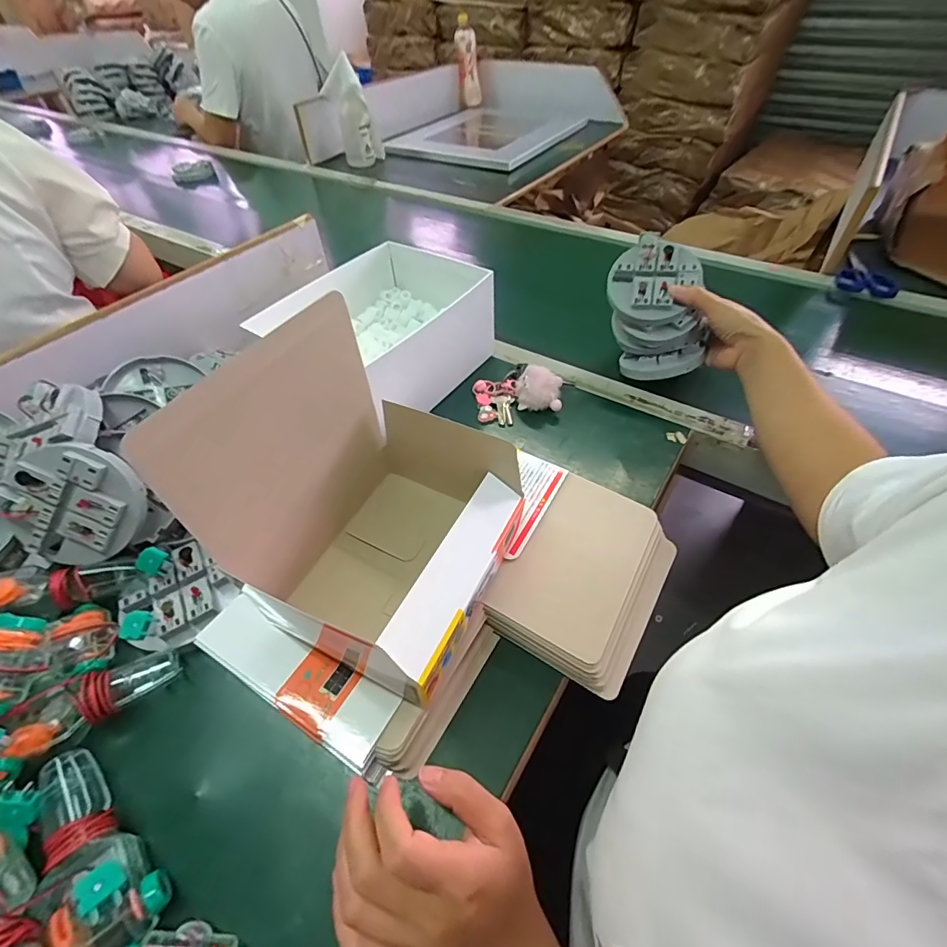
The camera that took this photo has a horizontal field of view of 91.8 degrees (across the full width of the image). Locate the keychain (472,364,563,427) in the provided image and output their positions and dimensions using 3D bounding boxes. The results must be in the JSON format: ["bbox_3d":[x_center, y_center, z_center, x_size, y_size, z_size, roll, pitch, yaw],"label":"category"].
[{"bbox_3d":[0.056,-0.109,0.574,0.109,0.042,0.090,-10,50,-6],"label":"keychain"}]

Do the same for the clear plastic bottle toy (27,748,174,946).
[{"bbox_3d":[-0.239,0.230,0.283,0.053,0.032,0.127,-34,56,-24],"label":"clear plastic bottle toy"}]

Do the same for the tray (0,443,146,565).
[{"bbox_3d":[-0.338,0.028,0.385,0.102,0.097,0.020,-49,17,4],"label":"tray"}]

